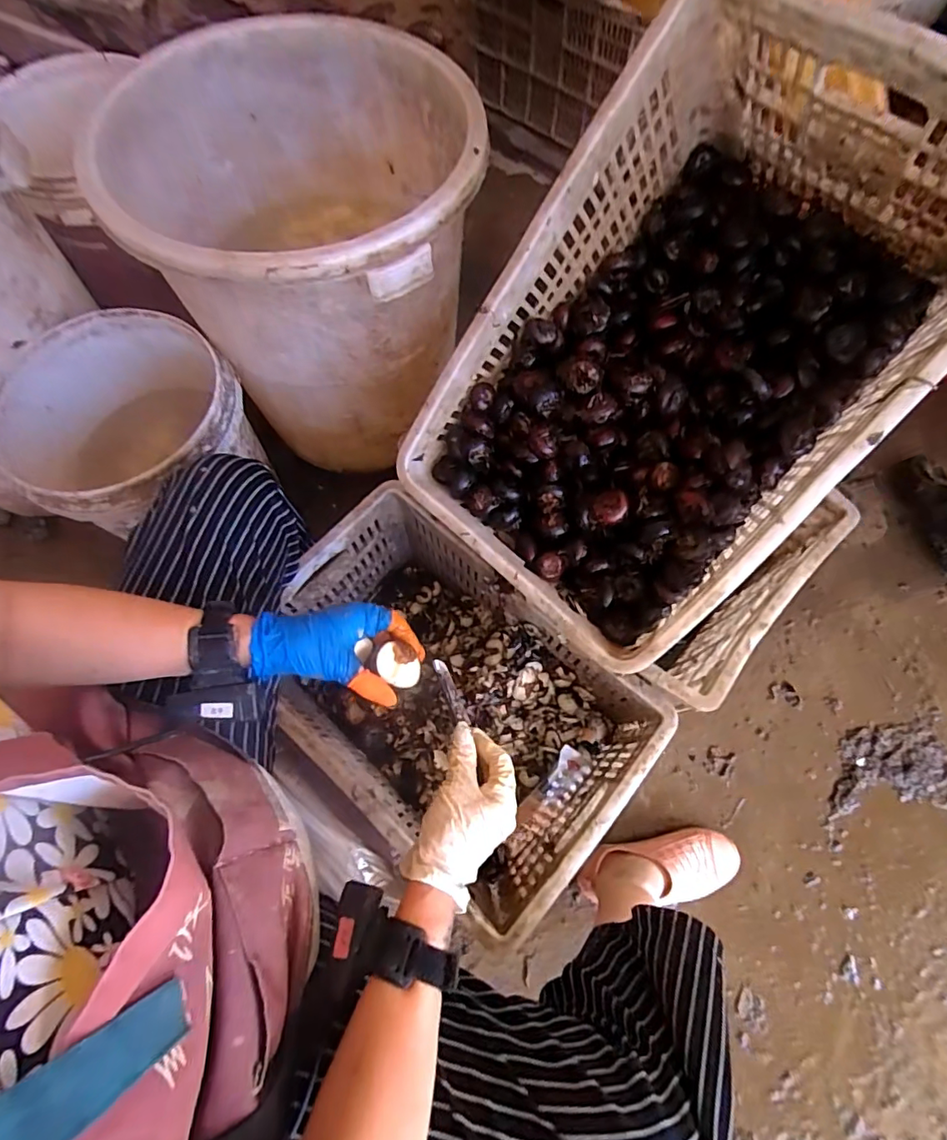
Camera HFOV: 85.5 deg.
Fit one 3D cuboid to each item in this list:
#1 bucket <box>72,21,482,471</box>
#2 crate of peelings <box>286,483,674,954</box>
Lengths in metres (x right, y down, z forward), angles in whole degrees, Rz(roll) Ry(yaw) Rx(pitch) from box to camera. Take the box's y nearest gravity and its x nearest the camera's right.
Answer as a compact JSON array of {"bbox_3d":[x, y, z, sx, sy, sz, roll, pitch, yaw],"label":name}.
[{"bbox_3d":[-0.228,-0.440,0.795,0.446,0.433,0.485,-22,71,-9],"label":"bucket"},{"bbox_3d":[-0.039,0.174,0.706,0.457,0.264,0.293,40,74,13],"label":"crate of peelings"}]

